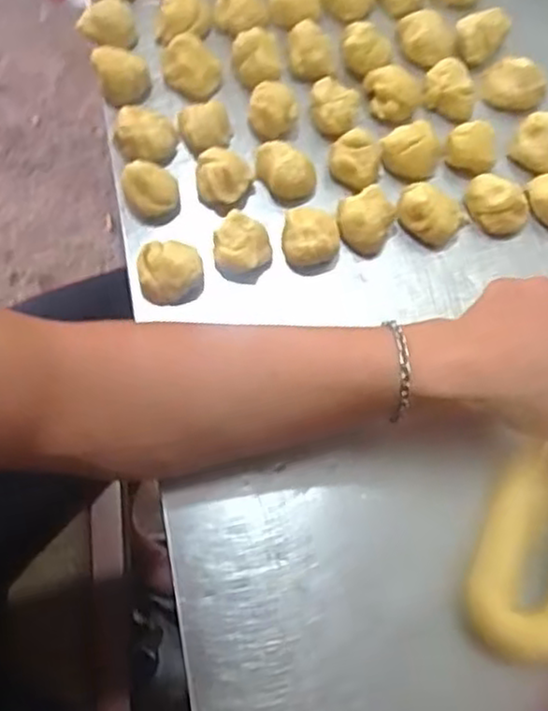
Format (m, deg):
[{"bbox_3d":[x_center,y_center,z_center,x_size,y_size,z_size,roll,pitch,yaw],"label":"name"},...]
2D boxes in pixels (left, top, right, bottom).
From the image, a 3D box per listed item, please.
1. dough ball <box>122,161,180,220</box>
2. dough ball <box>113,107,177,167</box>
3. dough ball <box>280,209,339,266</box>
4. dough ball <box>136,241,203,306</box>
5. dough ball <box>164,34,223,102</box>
[{"bbox_3d":[-0.088,-0.117,0.510,0.037,0.027,0.035,2,70,-5],"label":"dough ball"},{"bbox_3d":[-0.095,-0.162,0.524,0.042,0.026,0.045,2,70,-5],"label":"dough ball"},{"bbox_3d":[0.026,-0.083,0.504,0.039,0.026,0.038,2,70,-5],"label":"dough ball"},{"bbox_3d":[-0.071,-0.058,0.488,0.043,0.031,0.041,2,70,-5],"label":"dough ball"},{"bbox_3d":[-0.062,-0.218,0.544,0.042,0.030,0.036,44,72,10],"label":"dough ball"}]

